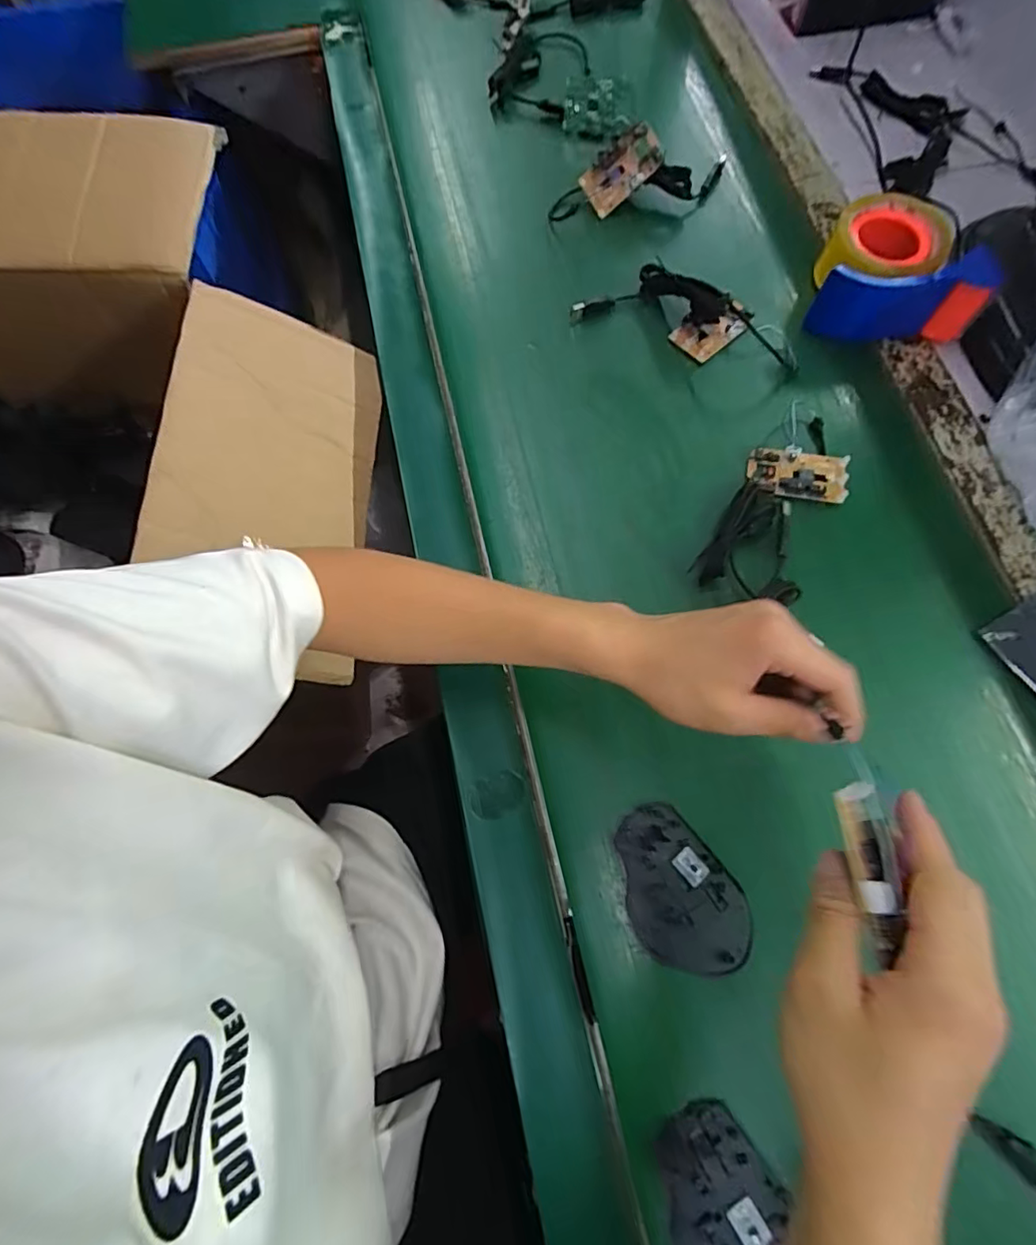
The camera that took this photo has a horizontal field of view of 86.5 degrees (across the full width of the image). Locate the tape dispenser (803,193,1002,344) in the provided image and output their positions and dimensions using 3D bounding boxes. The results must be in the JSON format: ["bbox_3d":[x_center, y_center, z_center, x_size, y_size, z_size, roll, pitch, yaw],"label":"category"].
[{"bbox_3d":[0.344,-0.333,0.515,0.148,0.065,0.130,-2,71,0],"label":"tape dispenser"}]

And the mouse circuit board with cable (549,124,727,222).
[{"bbox_3d":[0.132,-0.476,0.588,0.202,0.052,0.067,-14,71,-5],"label":"mouse circuit board with cable"}]

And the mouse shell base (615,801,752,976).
[{"bbox_3d":[0.110,0.179,0.372,0.071,0.014,0.106,-14,71,-5],"label":"mouse shell base"}]

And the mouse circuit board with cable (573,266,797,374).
[{"bbox_3d":[0.161,-0.293,0.525,0.205,0.029,0.069,21,72,7],"label":"mouse circuit board with cable"}]

